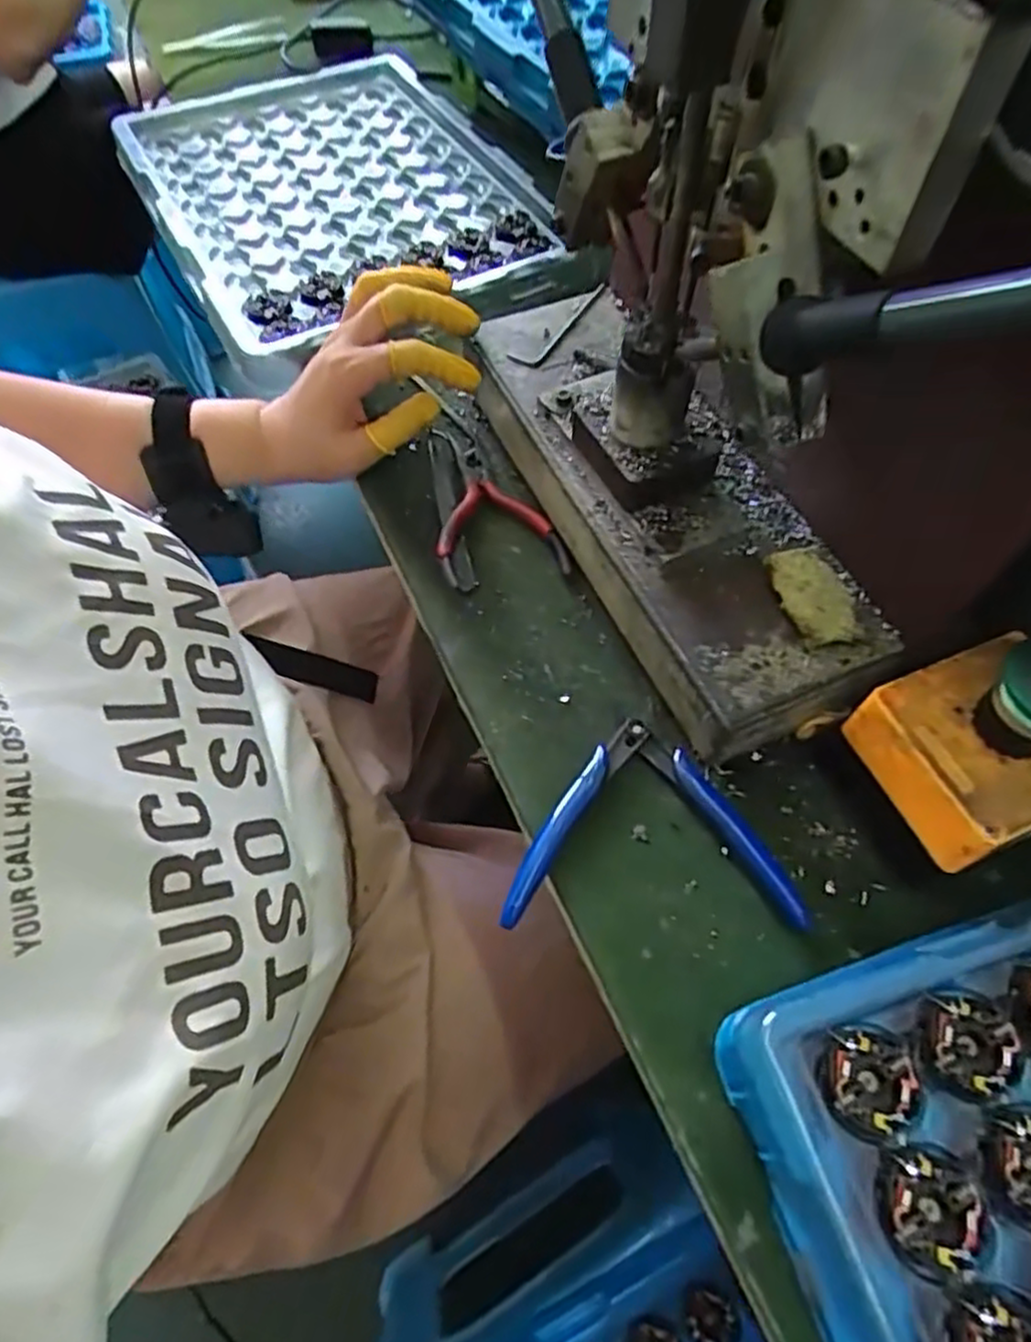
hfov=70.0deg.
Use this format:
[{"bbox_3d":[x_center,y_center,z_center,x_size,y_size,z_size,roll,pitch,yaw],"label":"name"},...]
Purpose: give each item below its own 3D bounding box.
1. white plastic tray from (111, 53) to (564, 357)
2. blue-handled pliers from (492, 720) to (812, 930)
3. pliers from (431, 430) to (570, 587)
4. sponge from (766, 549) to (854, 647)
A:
[{"bbox_3d":[-0.161,-0.409,0.615,0.271,0.023,0.406,-25,62,-14],"label":"white plastic tray"},{"bbox_3d":[0.059,0.066,0.330,0.121,0.012,0.089,1,59,1],"label":"blue-handled pliers"},{"bbox_3d":[-0.015,-0.104,0.427,0.069,0.016,0.125,-8,60,-4],"label":"pliers"},{"bbox_3d":[0.134,-0.035,0.329,0.030,0.006,0.050,-12,60,-7],"label":"sponge"}]

